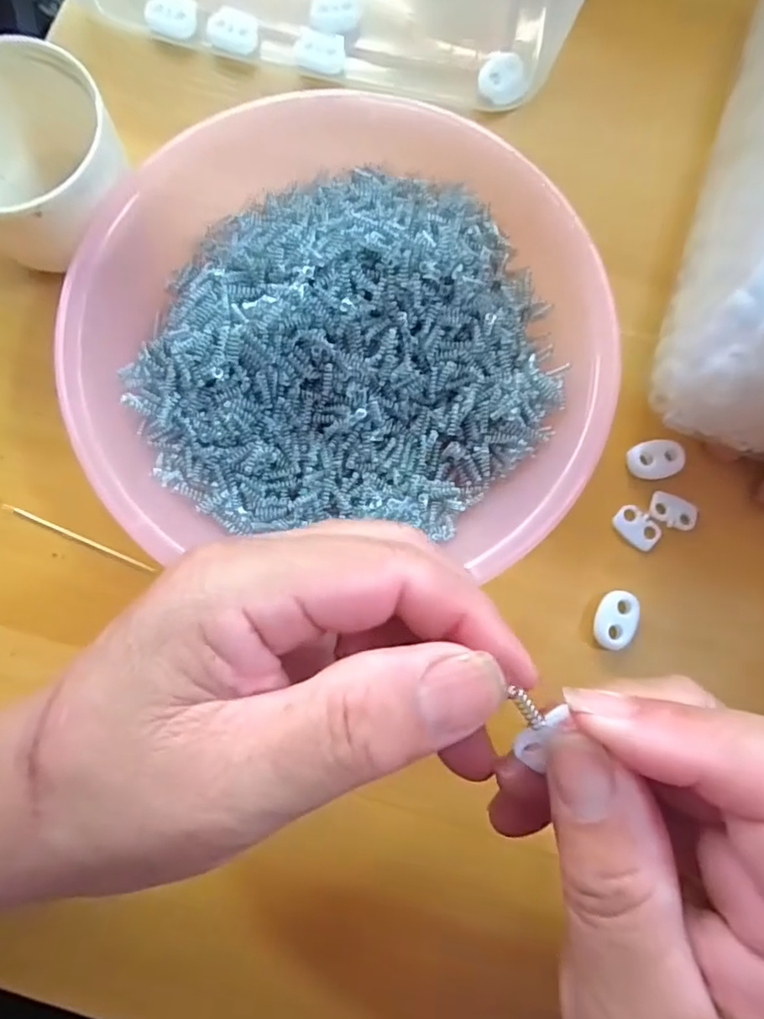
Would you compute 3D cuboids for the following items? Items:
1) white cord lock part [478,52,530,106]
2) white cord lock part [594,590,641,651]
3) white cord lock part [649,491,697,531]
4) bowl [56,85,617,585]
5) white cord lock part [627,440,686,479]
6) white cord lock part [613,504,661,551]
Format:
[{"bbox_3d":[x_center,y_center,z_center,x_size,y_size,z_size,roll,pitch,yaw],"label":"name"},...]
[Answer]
[{"bbox_3d":[0.054,-0.191,0.265,0.021,0.010,0.017,17,80,2],"label":"white cord lock part"},{"bbox_3d":[0.088,0.042,0.226,0.015,0.006,0.022,16,80,2],"label":"white cord lock part"},{"bbox_3d":[0.115,0.001,0.234,0.018,0.004,0.012,20,80,3],"label":"white cord lock part"},{"bbox_3d":[-0.014,-0.066,0.226,0.189,0.037,0.176,4,79,0],"label":"bowl"},{"bbox_3d":[0.109,-0.020,0.237,0.021,0.005,0.015,-17,80,-4],"label":"white cord lock part"},{"bbox_3d":[0.100,0.007,0.234,0.019,0.004,0.013,38,81,6],"label":"white cord lock part"}]

